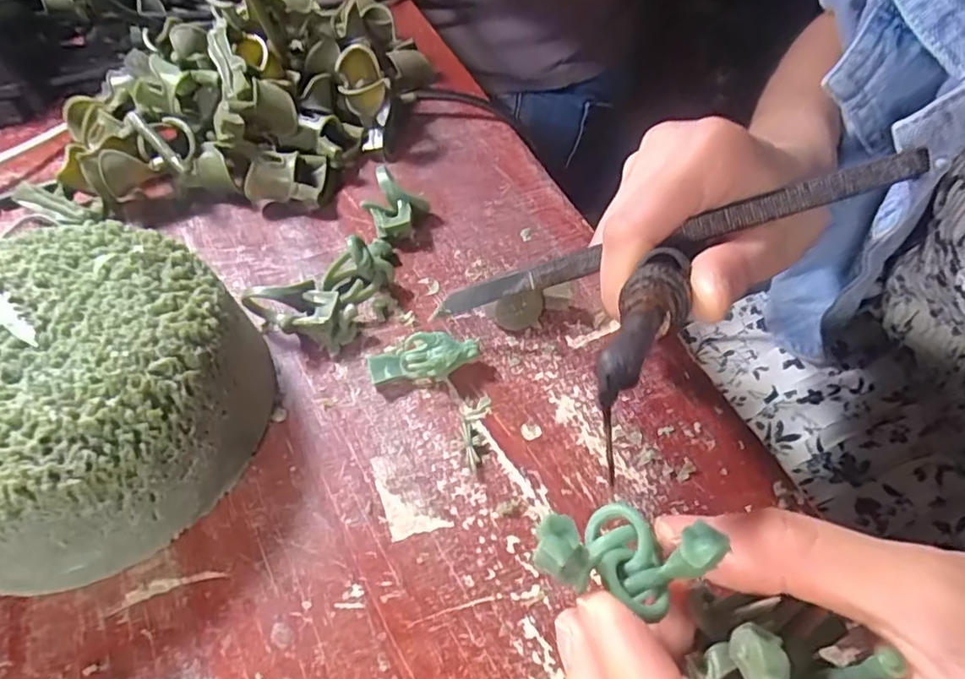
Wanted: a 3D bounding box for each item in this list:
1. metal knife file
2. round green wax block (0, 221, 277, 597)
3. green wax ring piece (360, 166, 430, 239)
[{"bbox_3d":[0.060,-0.033,0.203,0.160,0.009,0.007,-16,52,10],"label":"metal knife file"},{"bbox_3d":[-0.123,0.015,0.182,0.097,0.047,0.096,1,52,-1],"label":"round green wax block"},{"bbox_3d":[-0.040,-0.056,0.258,0.023,0.019,0.026,20,54,13],"label":"green wax ring piece"}]

